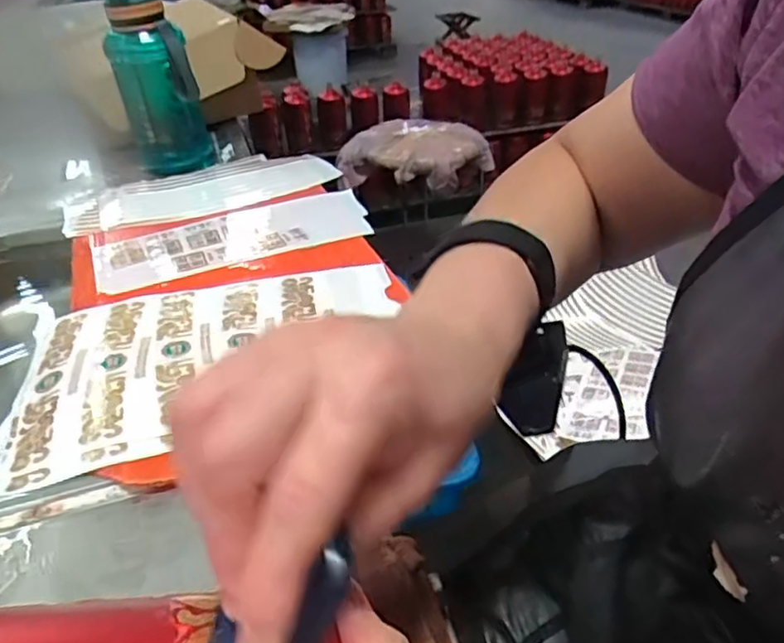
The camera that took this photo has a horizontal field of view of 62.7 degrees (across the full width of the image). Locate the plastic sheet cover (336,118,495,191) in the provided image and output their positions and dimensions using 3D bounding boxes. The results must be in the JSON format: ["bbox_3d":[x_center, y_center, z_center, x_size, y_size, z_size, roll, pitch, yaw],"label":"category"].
[{"bbox_3d":[0.059,-0.439,1.684,0.321,0.085,0.333,23,40,32],"label":"plastic sheet cover"}]

